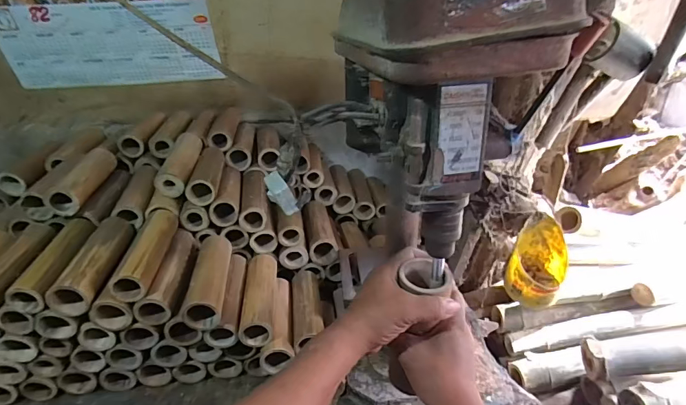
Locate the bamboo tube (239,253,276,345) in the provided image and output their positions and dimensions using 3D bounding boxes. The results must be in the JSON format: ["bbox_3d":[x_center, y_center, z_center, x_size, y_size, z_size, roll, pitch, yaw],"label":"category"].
[{"bbox_3d":[-0.143,0.156,0.712,0.050,0.053,0.187,-3,30,-5],"label":"bamboo tube"}]

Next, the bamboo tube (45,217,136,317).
[{"bbox_3d":[-0.389,0.090,0.654,0.062,0.057,0.183,-3,30,-4],"label":"bamboo tube"}]

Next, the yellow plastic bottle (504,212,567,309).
[{"bbox_3d":[0.343,0.105,0.722,0.084,0.140,0.095,21,36,32],"label":"yellow plastic bottle"}]

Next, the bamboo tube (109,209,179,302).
[{"bbox_3d":[-0.313,0.078,0.660,0.055,0.056,0.183,-4,30,-5],"label":"bamboo tube"}]

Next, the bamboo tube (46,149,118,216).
[{"bbox_3d":[-0.480,-0.045,0.766,0.054,0.056,0.177,-3,30,-5],"label":"bamboo tube"}]

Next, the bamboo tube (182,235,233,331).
[{"bbox_3d":[-0.220,0.121,0.677,0.057,0.056,0.189,-4,30,-6],"label":"bamboo tube"}]

